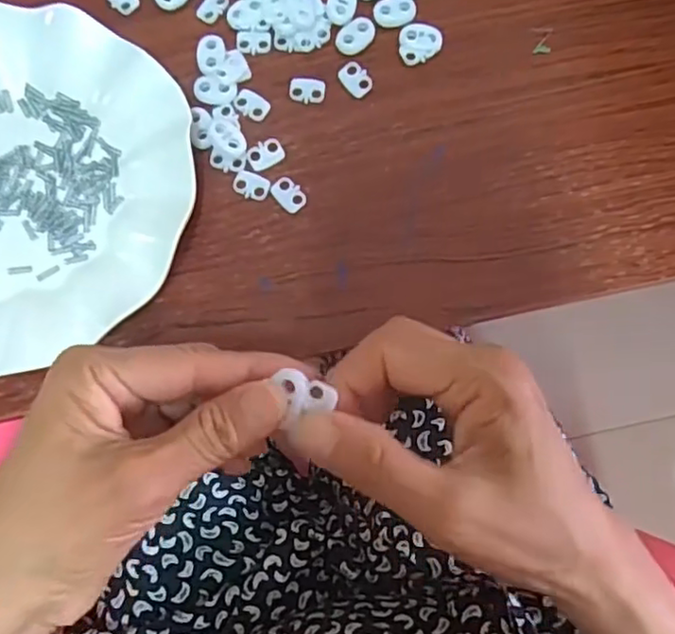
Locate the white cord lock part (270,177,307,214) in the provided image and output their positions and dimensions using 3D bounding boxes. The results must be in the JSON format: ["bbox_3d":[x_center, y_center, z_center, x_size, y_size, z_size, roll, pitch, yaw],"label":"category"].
[{"bbox_3d":[-0.025,-0.064,0.328,0.013,0.004,0.019,-42,83,-6],"label":"white cord lock part"}]

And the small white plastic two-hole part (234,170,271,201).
[{"bbox_3d":[-0.045,-0.069,0.329,0.019,0.004,0.014,14,81,2],"label":"small white plastic two-hole part"}]

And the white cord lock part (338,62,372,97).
[{"bbox_3d":[0.009,-0.127,0.338,0.013,0.004,0.019,-44,83,-7],"label":"white cord lock part"}]

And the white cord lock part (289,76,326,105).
[{"bbox_3d":[-0.016,-0.122,0.338,0.019,0.004,0.014,8,81,1],"label":"white cord lock part"}]

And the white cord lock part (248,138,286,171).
[{"bbox_3d":[-0.038,-0.085,0.331,0.019,0.004,0.013,-29,82,-5],"label":"white cord lock part"}]

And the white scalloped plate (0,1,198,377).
[{"bbox_3d":[-0.167,-0.065,0.317,0.186,0.025,0.181,0,81,0],"label":"white scalloped plate"}]

